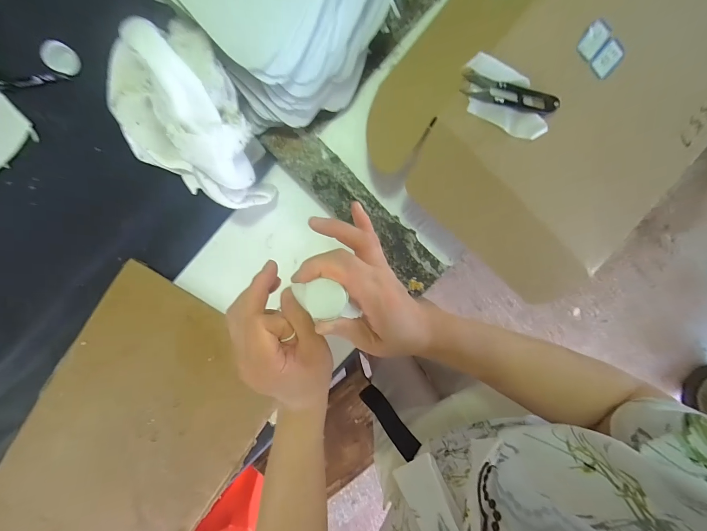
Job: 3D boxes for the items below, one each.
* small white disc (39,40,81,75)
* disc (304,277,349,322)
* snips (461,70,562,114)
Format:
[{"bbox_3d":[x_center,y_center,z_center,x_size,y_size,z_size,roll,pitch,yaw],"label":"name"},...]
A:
[{"bbox_3d":[-0.364,-0.258,0.372,0.032,0.018,0.033,30,95,-7],"label":"small white disc"},{"bbox_3d":[-0.019,0.024,0.214,0.029,0.004,0.029,-1,98,-4],"label":"disc"},{"bbox_3d":[0.162,-0.177,0.311,0.103,0.011,0.023,12,98,-7],"label":"snips"}]

